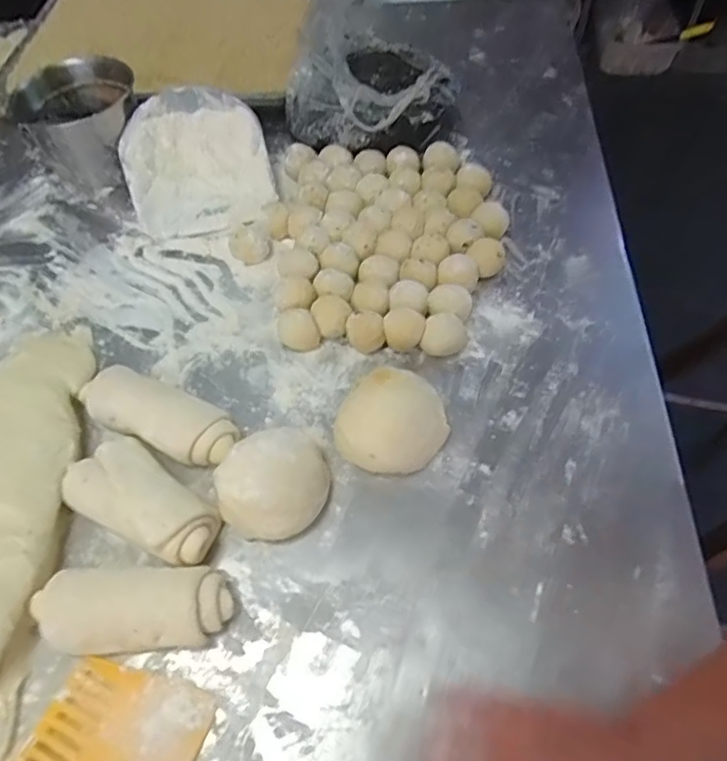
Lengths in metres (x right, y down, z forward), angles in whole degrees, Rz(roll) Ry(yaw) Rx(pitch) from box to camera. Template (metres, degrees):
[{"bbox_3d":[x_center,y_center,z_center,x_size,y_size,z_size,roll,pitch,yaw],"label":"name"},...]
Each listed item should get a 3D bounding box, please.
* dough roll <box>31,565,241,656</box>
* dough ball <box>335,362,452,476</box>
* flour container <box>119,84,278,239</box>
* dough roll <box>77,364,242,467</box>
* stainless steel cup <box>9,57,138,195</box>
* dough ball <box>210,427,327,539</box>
[{"bbox_3d":[-0.185,0.184,0.451,0.149,0.051,0.060,-4,59,2],"label":"dough roll"},{"bbox_3d":[0.032,0.038,0.525,0.087,0.054,0.099,28,65,19],"label":"dough ball"},{"bbox_3d":[-0.218,-0.286,0.727,0.178,0.076,0.188,-20,59,-8],"label":"flour container"},{"bbox_3d":[-0.199,0.035,0.551,0.164,0.044,0.062,21,63,16],"label":"dough roll"},{"bbox_3d":[-0.370,-0.346,0.762,0.150,0.101,0.138,-2,59,3],"label":"stainless steel cup"},{"bbox_3d":[-0.081,0.086,0.497,0.093,0.066,0.095,-2,59,3],"label":"dough ball"}]

